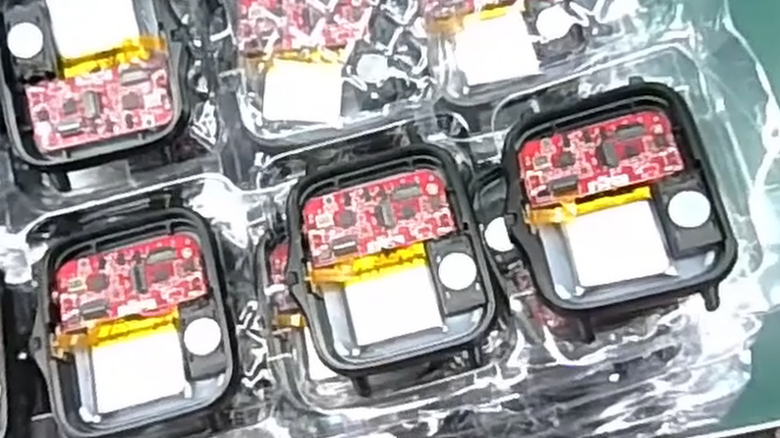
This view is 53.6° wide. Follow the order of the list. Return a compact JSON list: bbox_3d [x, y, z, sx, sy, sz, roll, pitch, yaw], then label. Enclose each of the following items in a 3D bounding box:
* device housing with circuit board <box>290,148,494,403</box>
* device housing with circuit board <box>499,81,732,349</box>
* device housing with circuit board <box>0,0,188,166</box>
[{"bbox_3d":[-0.001,0.008,0.157,0.037,0.009,0.045,-14,78,-1],"label":"device housing with circuit board"},{"bbox_3d":[0.043,-0.004,0.151,0.037,0.006,0.046,-16,70,14],"label":"device housing with circuit board"},{"bbox_3d":[-0.063,-0.035,0.164,0.037,0.007,0.044,-11,78,-1],"label":"device housing with circuit board"}]

